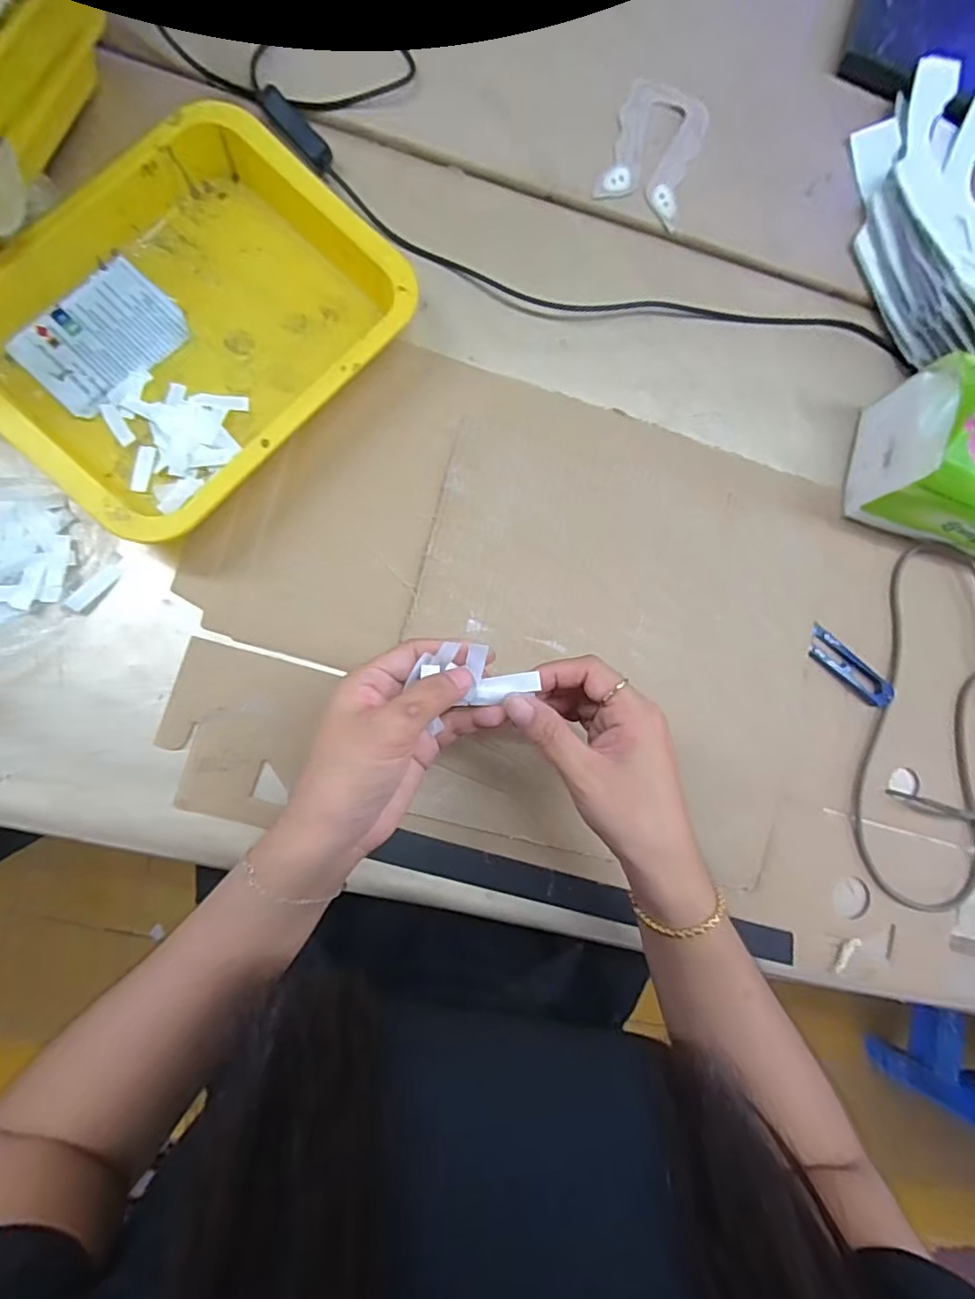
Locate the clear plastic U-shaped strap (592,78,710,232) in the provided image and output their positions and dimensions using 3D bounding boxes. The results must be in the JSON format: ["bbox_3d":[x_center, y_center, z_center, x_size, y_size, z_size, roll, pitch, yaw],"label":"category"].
[{"bbox_3d":[0.129,-0.386,0.459,0.067,0.008,0.107,20,83,-5],"label":"clear plastic U-shaped strap"}]

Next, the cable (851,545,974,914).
[{"bbox_3d":[0.412,0.075,0.438,0.257,0.043,0.268,14,84,-6],"label":"cable"}]

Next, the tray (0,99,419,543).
[{"bbox_3d":[-0.192,-0.210,0.386,0.196,0.044,0.250,44,82,-2],"label":"tray"}]

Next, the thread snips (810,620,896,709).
[{"bbox_3d":[0.270,0.013,0.442,0.077,0.005,0.025,40,82,-3],"label":"thread snips"}]

